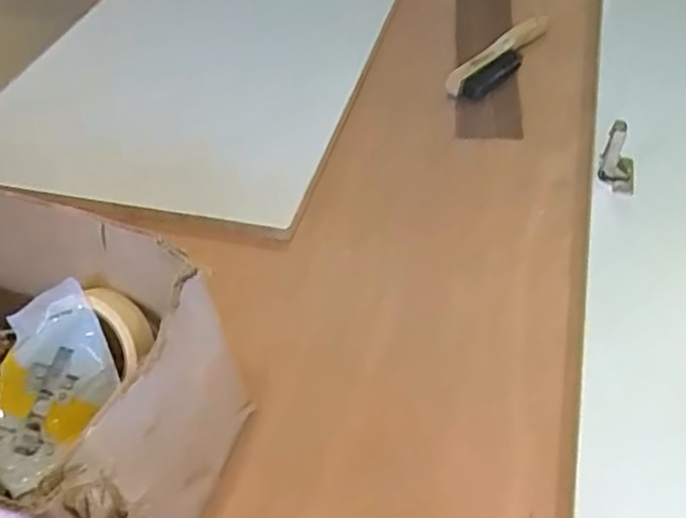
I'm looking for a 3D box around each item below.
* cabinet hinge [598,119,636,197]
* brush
[{"bbox_3d":[0.299,-0.111,0.722,0.038,0.083,0.027,-24,26,-19],"label":"cabinet hinge"},{"bbox_3d":[0.233,-0.288,0.938,0.057,0.035,0.232,33,56,30],"label":"brush"}]

